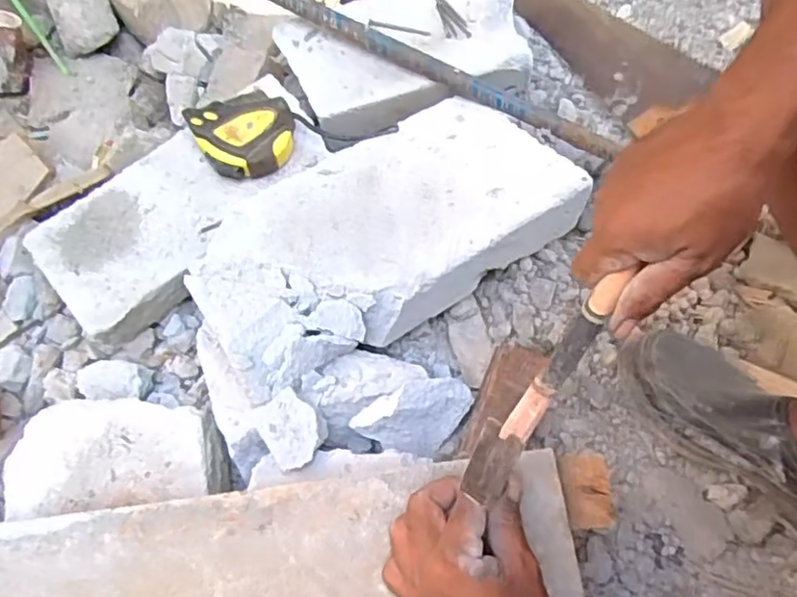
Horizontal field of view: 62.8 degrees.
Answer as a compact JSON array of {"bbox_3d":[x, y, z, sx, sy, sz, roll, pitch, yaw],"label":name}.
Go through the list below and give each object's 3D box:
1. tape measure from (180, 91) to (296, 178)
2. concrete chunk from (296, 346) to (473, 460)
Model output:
[{"bbox_3d":[-0.171,-0.177,0.719,0.115,0.043,0.087,-10,72,-3],"label":"tape measure"},{"bbox_3d":[-0.013,0.097,0.626,0.158,0.060,0.097,10,72,3],"label":"concrete chunk"}]

